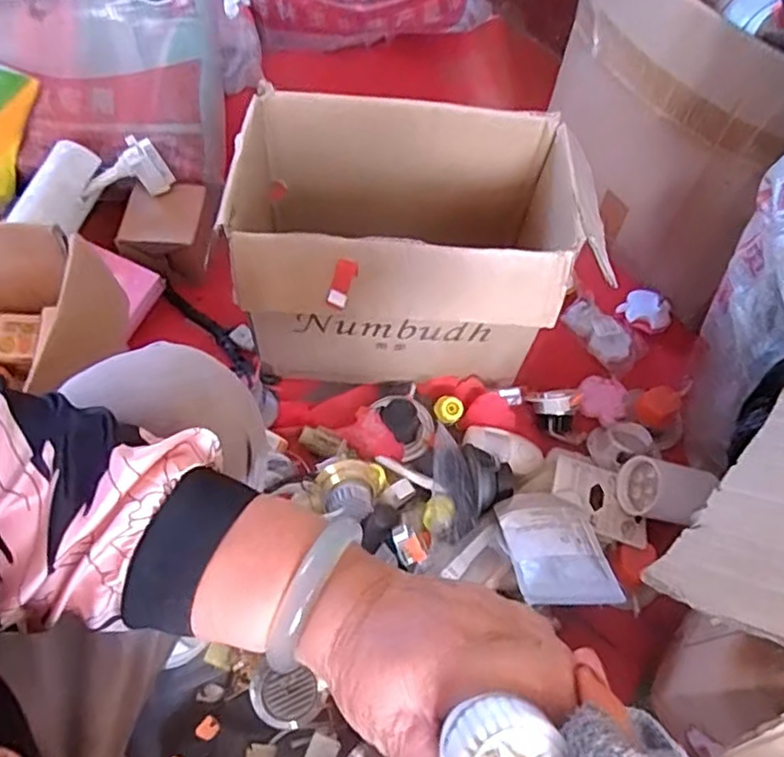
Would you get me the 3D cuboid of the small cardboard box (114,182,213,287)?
[{"bbox_3d":[-0.325,-0.214,0.940,0.123,0.092,0.112,4,61,-2],"label":"small cardboard box"}]

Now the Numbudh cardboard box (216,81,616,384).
[{"bbox_3d":[0.012,-0.151,0.791,0.407,0.267,0.232,3,61,-2],"label":"Numbudh cardboard box"}]

